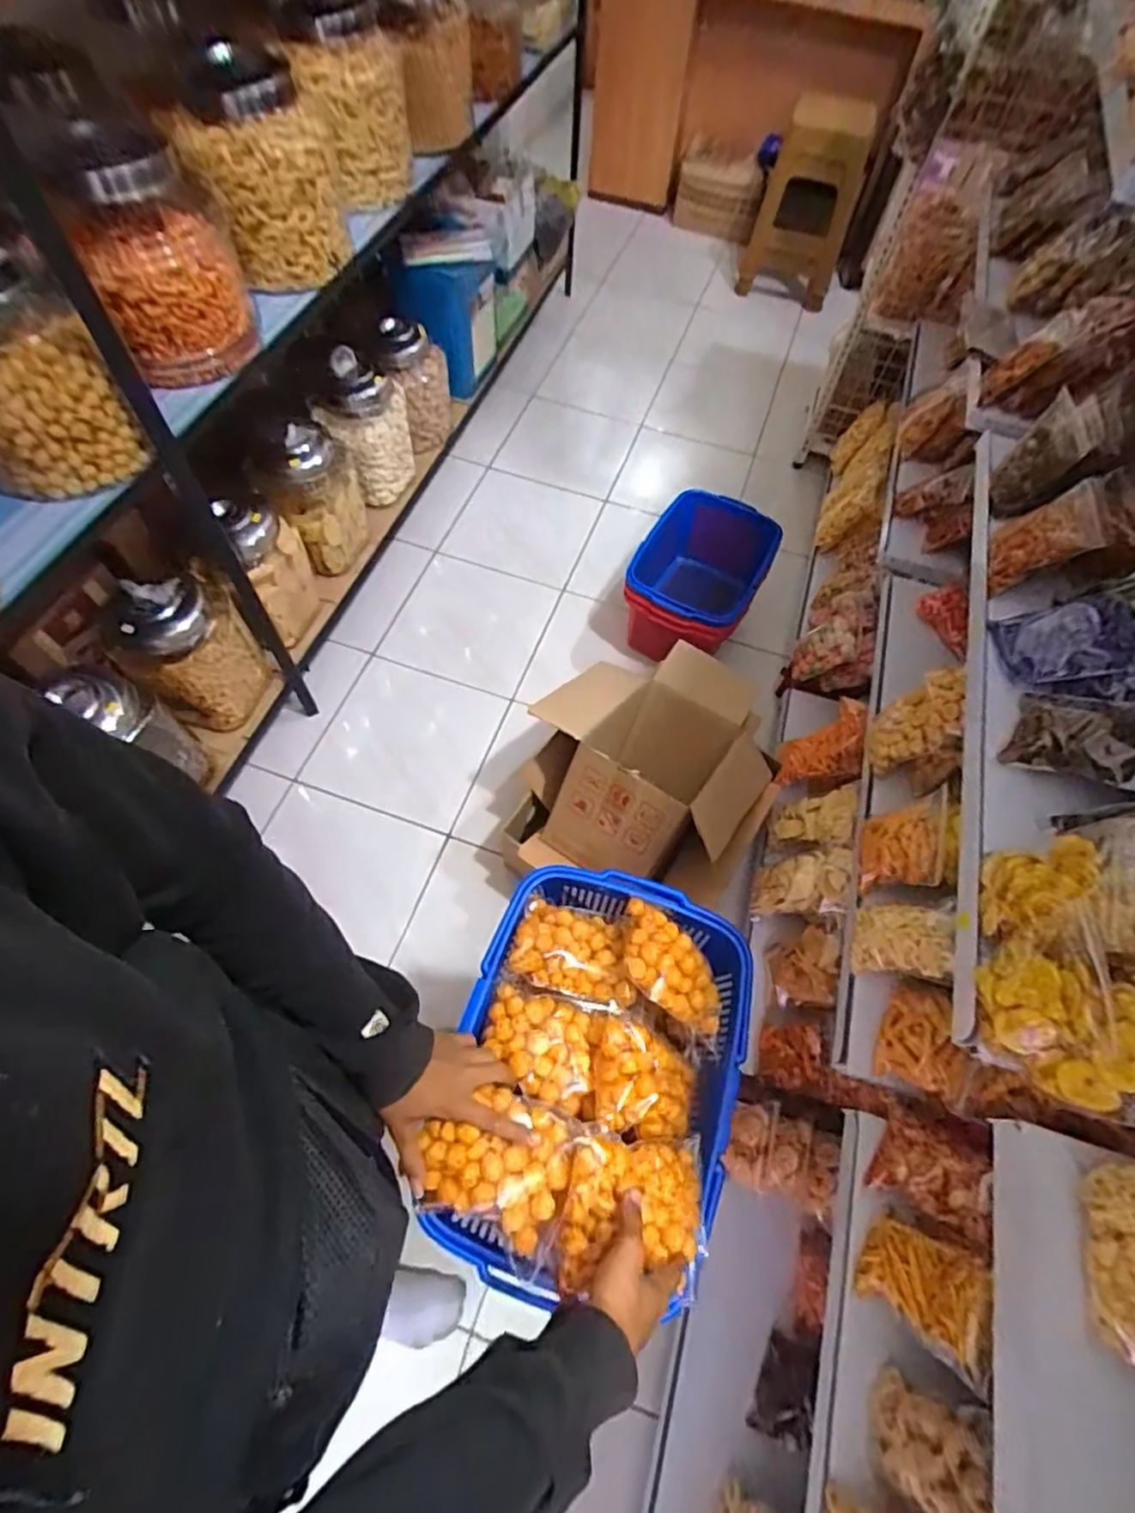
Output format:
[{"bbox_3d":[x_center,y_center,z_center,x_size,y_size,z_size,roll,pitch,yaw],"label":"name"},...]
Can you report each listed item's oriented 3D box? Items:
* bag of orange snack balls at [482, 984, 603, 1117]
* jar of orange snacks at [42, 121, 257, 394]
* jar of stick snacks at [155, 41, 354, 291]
[{"bbox_3d":[-0.030,0.310,0.694,0.124,0.040,0.104,15,63,4],"label":"bag of orange snack balls"},{"bbox_3d":[-0.599,-0.747,0.957,0.196,0.278,0.152,-15,64,-11],"label":"jar of orange snacks"},{"bbox_3d":[-0.500,-0.956,1.079,0.215,0.268,0.162,-24,67,-15],"label":"jar of stick snacks"}]

